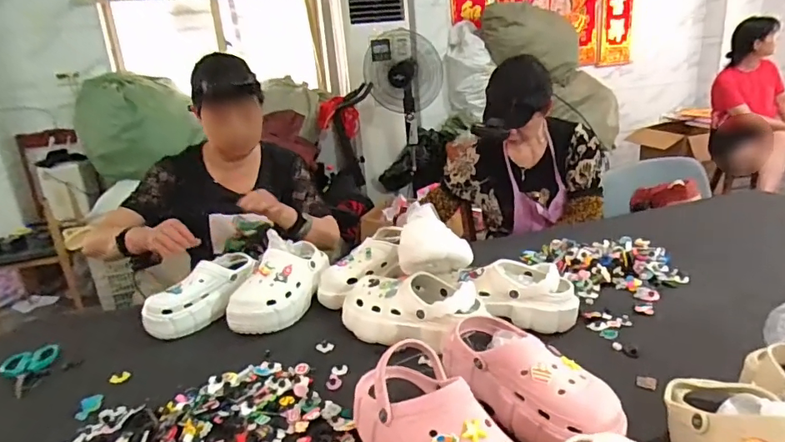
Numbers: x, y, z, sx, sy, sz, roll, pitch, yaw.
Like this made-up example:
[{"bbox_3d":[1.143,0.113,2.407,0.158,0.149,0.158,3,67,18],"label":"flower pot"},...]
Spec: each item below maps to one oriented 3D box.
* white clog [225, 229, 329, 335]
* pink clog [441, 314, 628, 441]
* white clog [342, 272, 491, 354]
[{"bbox_3d":[-0.218,0.109,0.964,0.097,0.139,0.251,3,20,23],"label":"white clog"},{"bbox_3d":[0.166,0.201,0.623,0.095,0.093,0.252,-19,23,-36],"label":"pink clog"},{"bbox_3d":[0.033,0.147,0.841,0.251,0.092,0.125,10,23,37],"label":"white clog"}]

